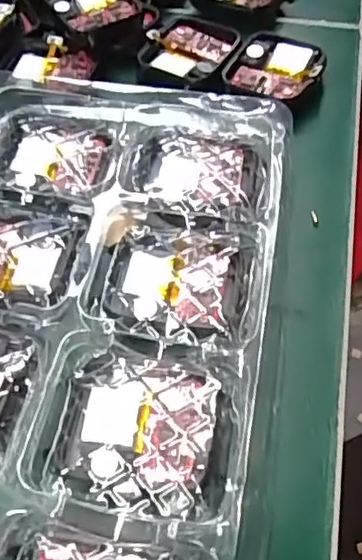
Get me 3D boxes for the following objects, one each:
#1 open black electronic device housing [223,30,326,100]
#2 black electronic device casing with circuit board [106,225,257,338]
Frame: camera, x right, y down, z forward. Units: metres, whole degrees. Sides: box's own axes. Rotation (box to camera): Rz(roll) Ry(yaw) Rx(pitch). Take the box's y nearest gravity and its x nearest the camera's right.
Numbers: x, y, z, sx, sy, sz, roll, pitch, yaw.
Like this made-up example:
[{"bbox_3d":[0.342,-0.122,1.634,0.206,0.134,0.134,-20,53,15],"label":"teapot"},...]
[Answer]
[{"bbox_3d":[0.041,-0.093,0.260,0.038,0.007,0.037,15,56,13],"label":"open black electronic device housing"},{"bbox_3d":[0.000,0.001,0.192,0.044,0.010,0.041,2,54,3],"label":"black electronic device casing with circuit board"}]

